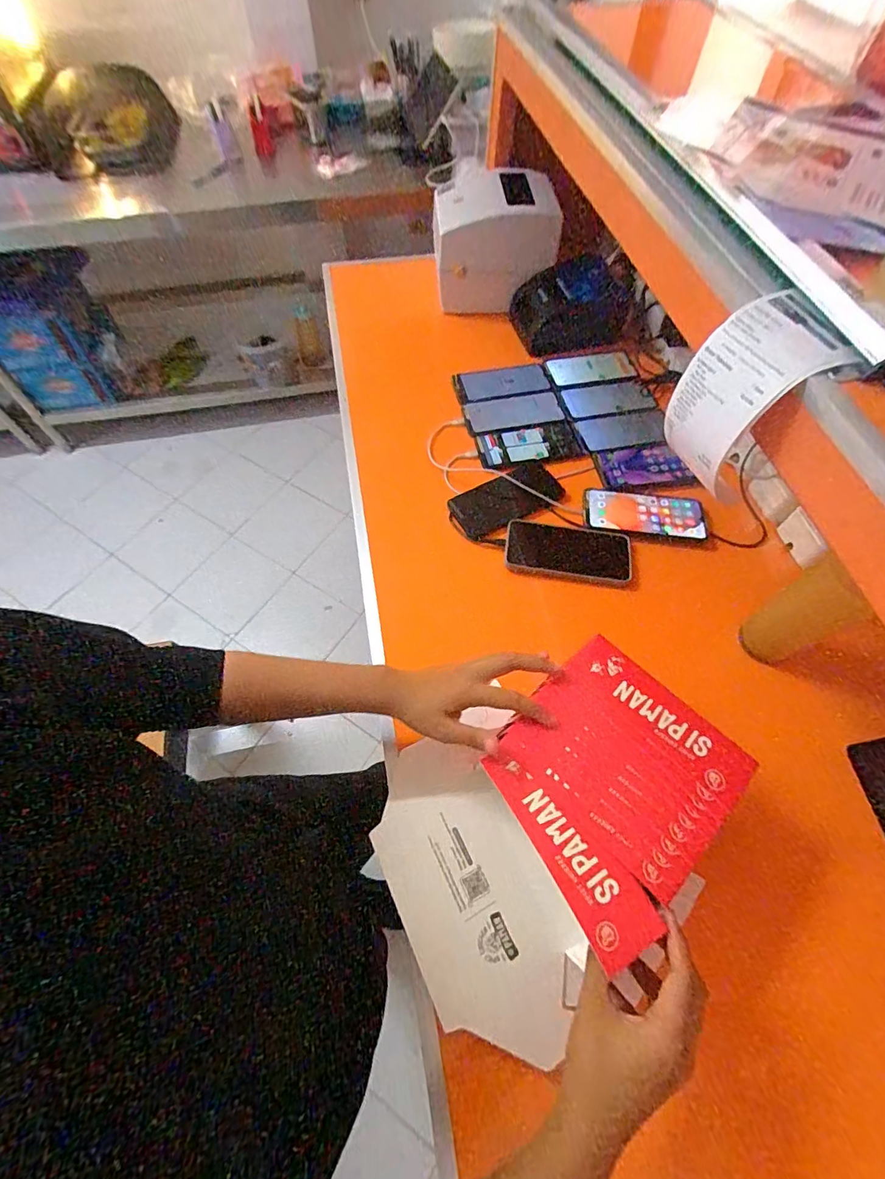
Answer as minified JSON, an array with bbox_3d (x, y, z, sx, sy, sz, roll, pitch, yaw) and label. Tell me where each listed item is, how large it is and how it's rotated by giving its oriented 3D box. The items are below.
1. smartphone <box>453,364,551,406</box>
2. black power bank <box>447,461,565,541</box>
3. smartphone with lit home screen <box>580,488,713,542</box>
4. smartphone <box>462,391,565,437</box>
[{"bbox_3d":[0.105,-0.359,0.817,0.164,0.009,0.075,-12,62,-7],"label":"smartphone"},{"bbox_3d":[0.097,-0.133,0.700,0.159,0.022,0.081,-25,65,-13],"label":"black power bank"},{"bbox_3d":[0.293,-0.110,0.682,0.169,0.009,0.080,3,61,1],"label":"smartphone with lit home screen"},{"bbox_3d":[0.120,-0.296,0.786,0.164,0.012,0.078,-12,62,-7],"label":"smartphone"}]

